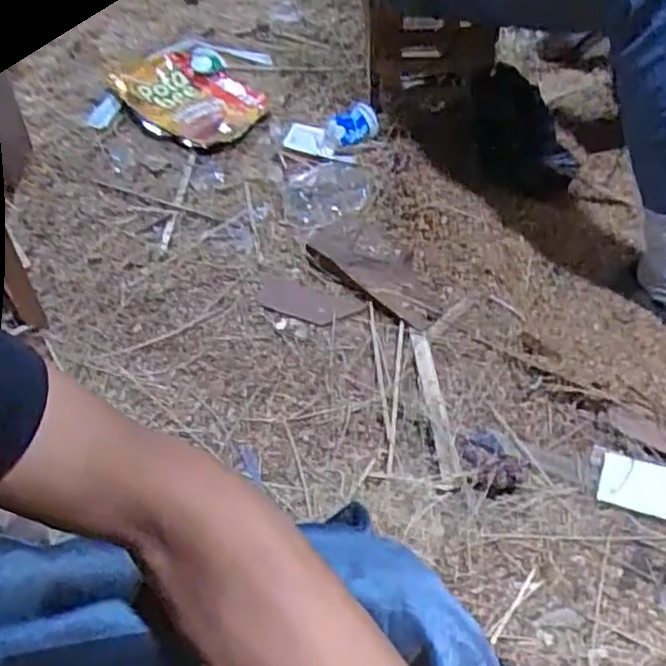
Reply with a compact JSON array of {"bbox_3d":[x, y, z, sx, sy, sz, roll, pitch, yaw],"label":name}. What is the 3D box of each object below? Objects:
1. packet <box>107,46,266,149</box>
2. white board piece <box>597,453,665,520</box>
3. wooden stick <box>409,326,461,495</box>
[{"bbox_3d":[-0.266,-0.437,1.309,0.217,0.061,0.262,-34,59,-27],"label":"packet"},{"bbox_3d":[0.420,0.201,0.897,0.161,0.009,0.073,14,51,21],"label":"white board piece"},{"bbox_3d":[0.139,0.099,0.976,0.029,0.017,0.254,-4,50,-5],"label":"wooden stick"}]

